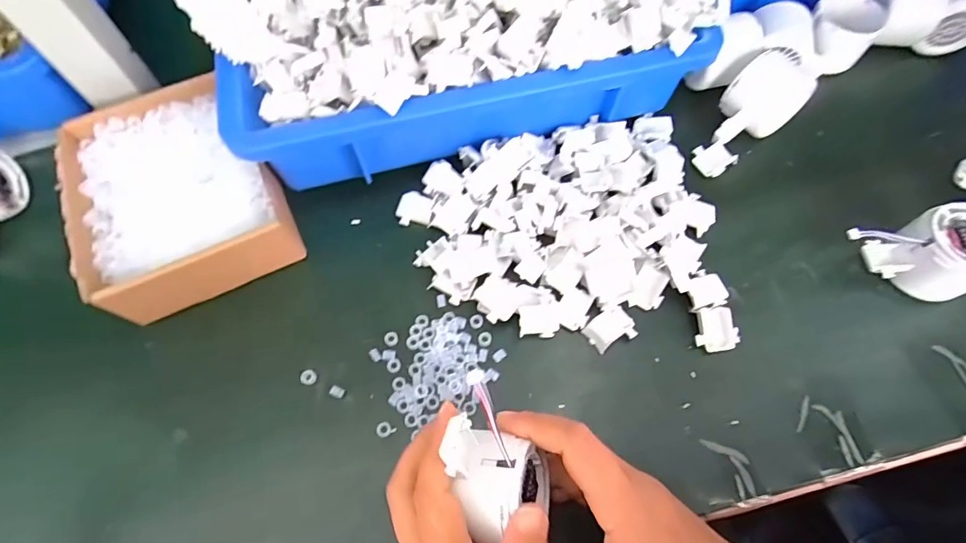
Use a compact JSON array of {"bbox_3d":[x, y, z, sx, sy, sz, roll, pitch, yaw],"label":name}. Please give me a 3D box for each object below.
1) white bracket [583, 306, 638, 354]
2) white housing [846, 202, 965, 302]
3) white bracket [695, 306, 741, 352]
[{"bbox_3d":[0.092,0.042,0.341,0.034,0.007,0.025,-27,68,-12],"label":"white bracket"},{"bbox_3d":[0.320,-0.008,0.339,0.081,0.052,0.064,-10,65,-4],"label":"white housing"},{"bbox_3d":[0.166,0.041,0.337,0.029,0.010,0.032,-10,66,-4],"label":"white bracket"}]

